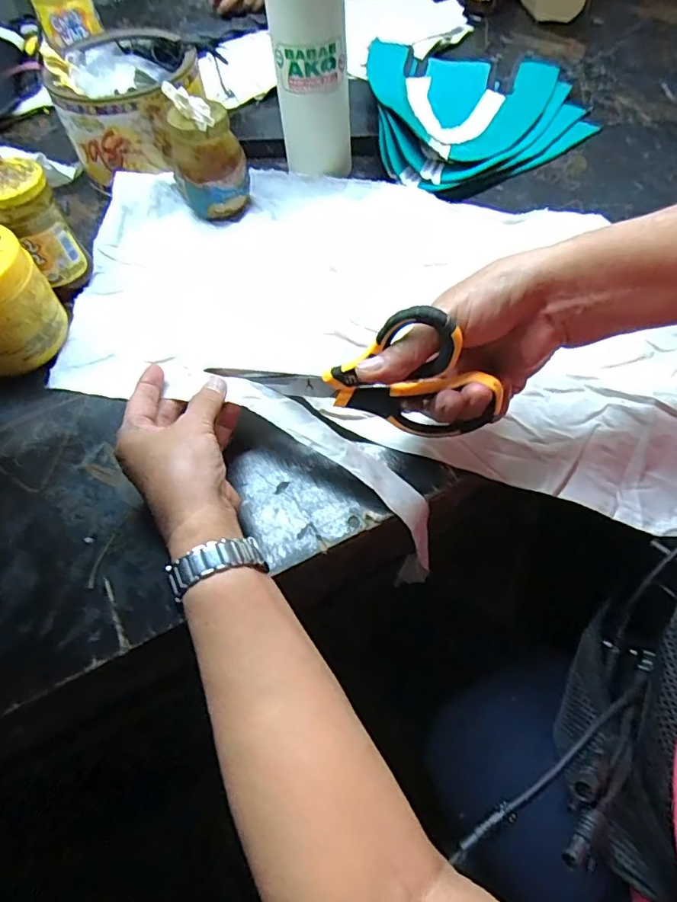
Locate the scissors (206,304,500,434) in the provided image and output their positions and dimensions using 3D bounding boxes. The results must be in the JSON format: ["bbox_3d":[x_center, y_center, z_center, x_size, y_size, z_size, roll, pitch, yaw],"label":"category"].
[{"bbox_3d":[0.003,-0.049,0.331,0.190,0.080,0.026,6,59,24],"label":"scissors"}]

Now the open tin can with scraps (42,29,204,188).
[{"bbox_3d":[-0.213,-0.369,0.556,0.138,0.106,0.160,-9,60,-3],"label":"open tin can with scraps"}]

